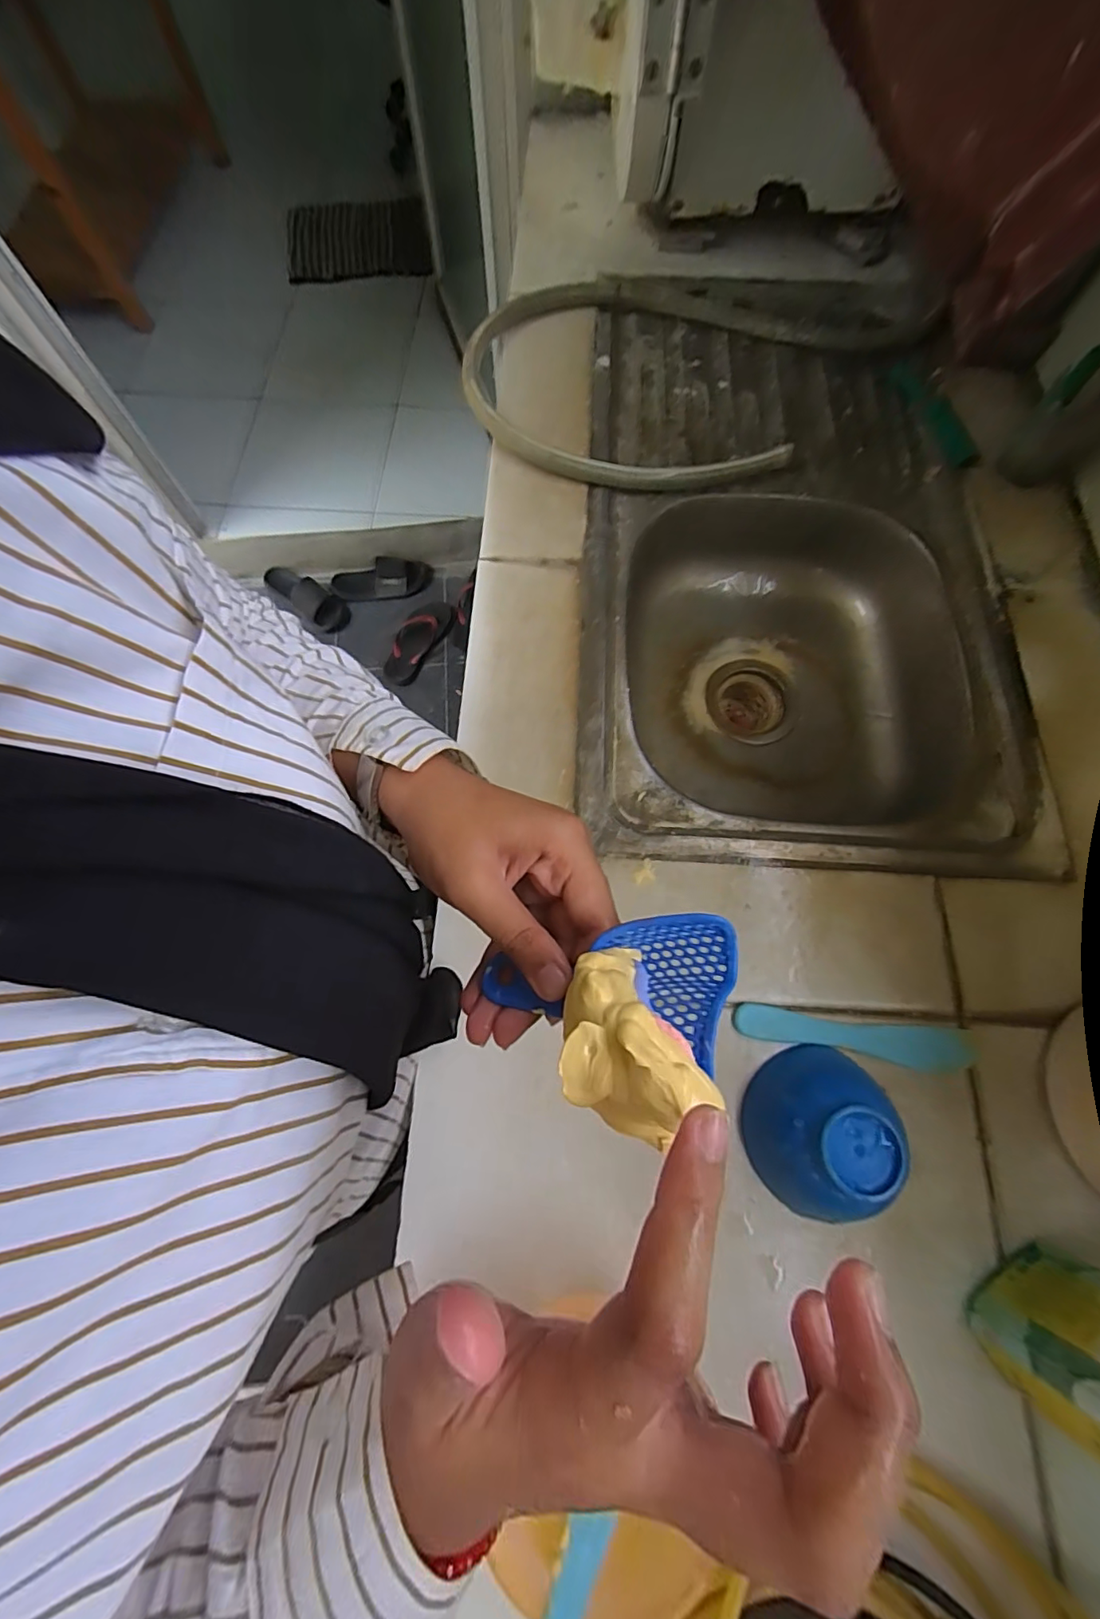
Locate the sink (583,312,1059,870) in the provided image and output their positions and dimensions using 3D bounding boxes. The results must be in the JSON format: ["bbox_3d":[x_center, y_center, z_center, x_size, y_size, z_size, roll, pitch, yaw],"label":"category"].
[{"bbox_3d":[0.238,-0.236,0.598,0.403,0.142,0.640,3,72,1],"label":"sink"}]

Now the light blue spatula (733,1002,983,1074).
[{"bbox_3d":[0.221,0.165,0.394,0.171,0.004,0.029,8,73,3],"label":"light blue spatula"}]

